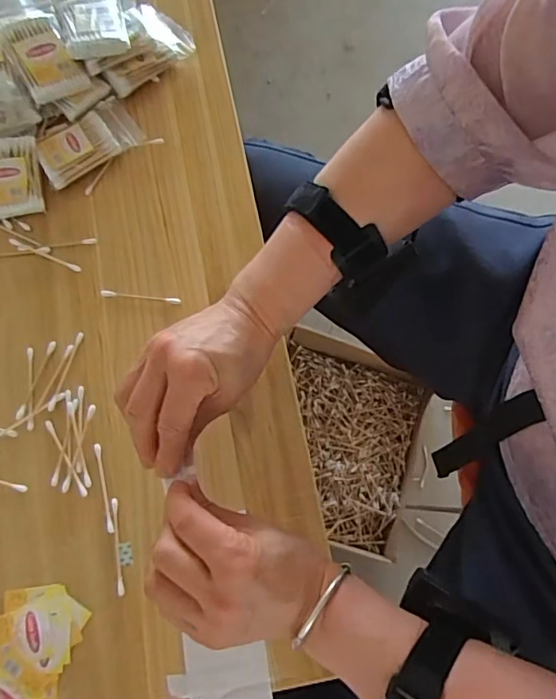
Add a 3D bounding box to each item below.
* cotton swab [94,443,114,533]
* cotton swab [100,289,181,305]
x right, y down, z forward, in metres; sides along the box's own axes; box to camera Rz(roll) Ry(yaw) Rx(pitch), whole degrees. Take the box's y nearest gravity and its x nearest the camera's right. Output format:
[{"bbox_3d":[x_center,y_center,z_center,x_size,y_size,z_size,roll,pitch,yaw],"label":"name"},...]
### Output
[{"bbox_3d":[-0.143,0.113,0.431,0.005,0.004,0.071,-13,76,-4],"label":"cotton swab"},{"bbox_3d":[-0.124,-0.047,0.475,0.072,0.004,0.007,7,75,1],"label":"cotton swab"}]

